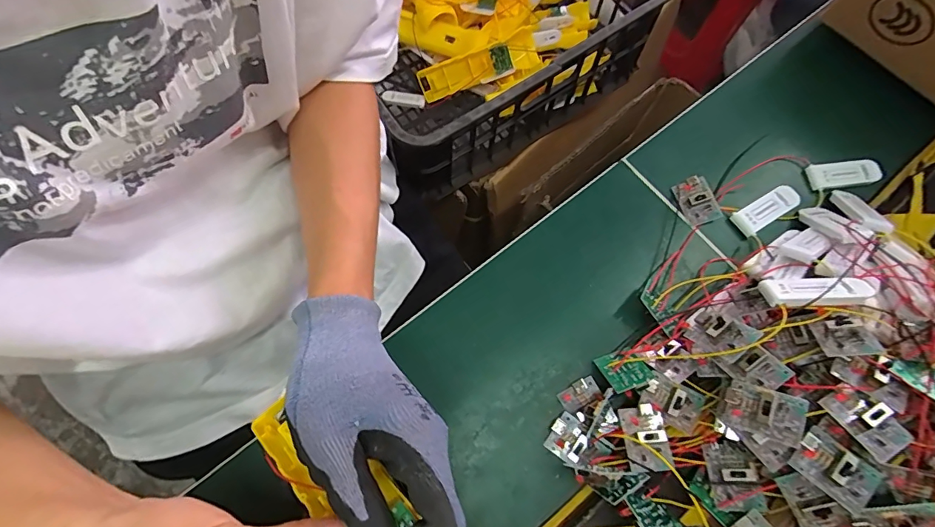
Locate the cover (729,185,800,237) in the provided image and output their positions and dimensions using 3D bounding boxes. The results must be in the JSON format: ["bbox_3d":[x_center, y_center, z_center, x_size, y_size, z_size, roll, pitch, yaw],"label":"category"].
[{"bbox_3d":[0.230,-0.042,0.350,0.052,0.009,0.020,-26,69,-11],"label":"cover"}]

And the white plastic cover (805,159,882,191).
[{"bbox_3d":[0.303,-0.072,0.368,0.056,0.012,0.020,-7,67,-4],"label":"white plastic cover"}]

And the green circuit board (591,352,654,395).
[{"bbox_3d":[0.099,0.067,0.289,0.025,0.004,0.036,-22,26,-1],"label":"green circuit board"}]

